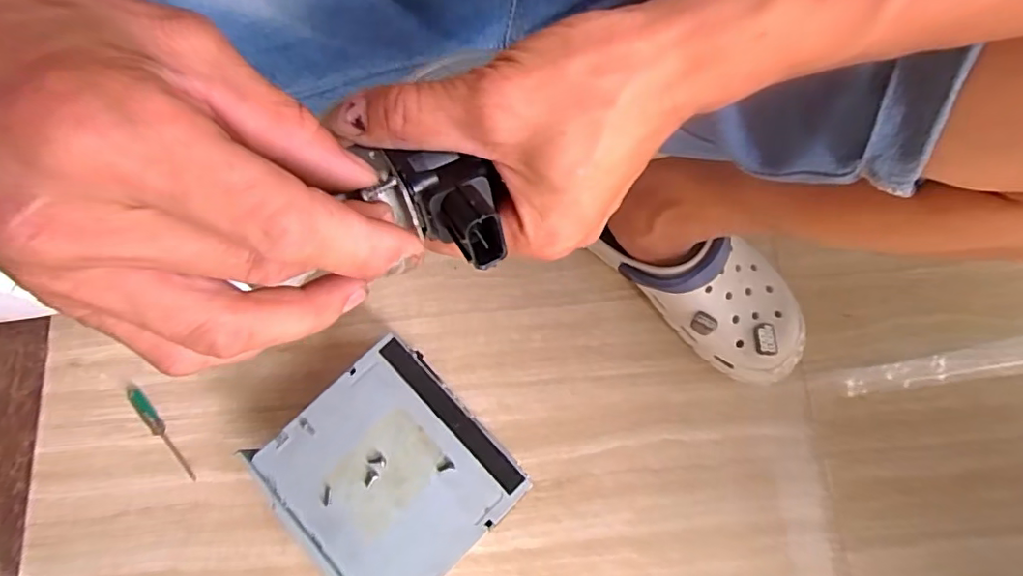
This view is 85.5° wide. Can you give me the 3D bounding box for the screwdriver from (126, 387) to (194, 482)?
[{"bbox_3d":[-0.347,0.141,0.544,0.016,0.013,0.113,-40,78,-9],"label":"screwdriver"}]

